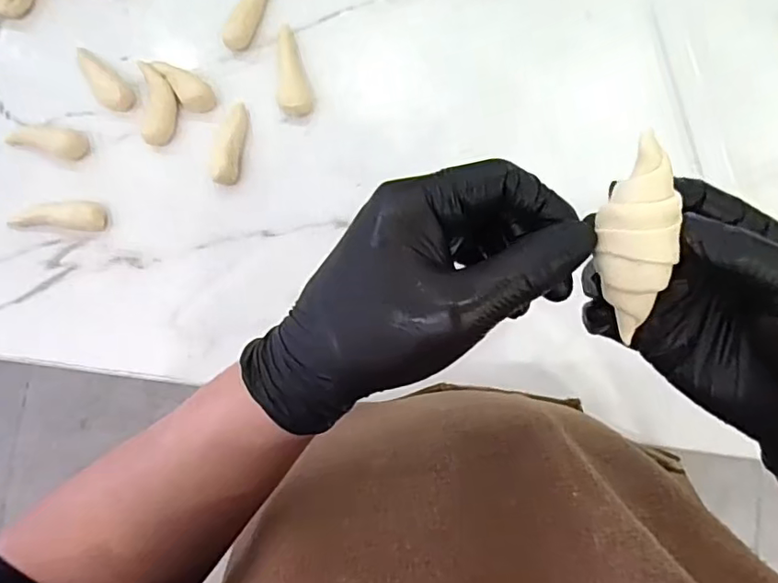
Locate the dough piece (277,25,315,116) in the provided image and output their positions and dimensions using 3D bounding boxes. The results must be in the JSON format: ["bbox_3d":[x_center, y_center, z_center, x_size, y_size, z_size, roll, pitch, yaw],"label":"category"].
[{"bbox_3d":[-0.097,-0.215,0.557,0.032,0.019,0.091,-13,82,1],"label":"dough piece"}]

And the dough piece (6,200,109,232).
[{"bbox_3d":[-0.319,-0.075,0.545,0.102,0.026,0.031,7,82,4],"label":"dough piece"}]

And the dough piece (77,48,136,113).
[{"bbox_3d":[-0.283,-0.206,0.562,0.085,0.019,0.030,41,86,7],"label":"dough piece"}]

